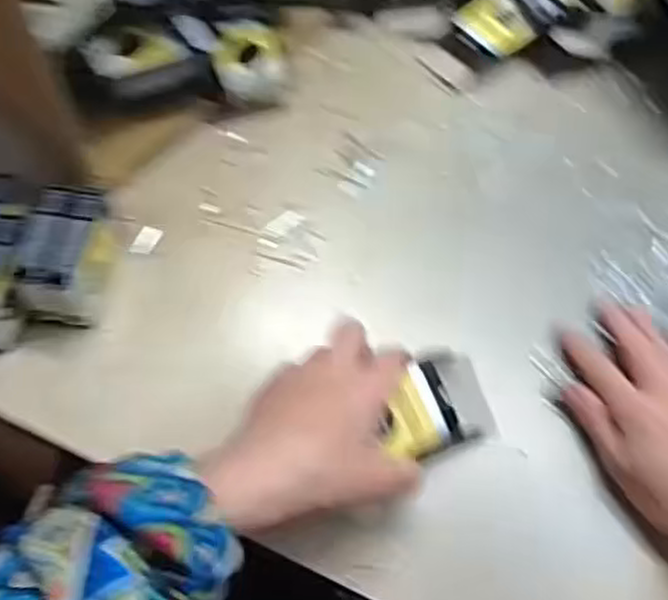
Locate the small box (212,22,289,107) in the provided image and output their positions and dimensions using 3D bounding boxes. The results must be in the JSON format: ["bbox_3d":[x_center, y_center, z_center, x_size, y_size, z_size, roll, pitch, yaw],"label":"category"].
[{"bbox_3d":[-0.063,-0.179,0.585,0.054,0.046,0.053,-12,62,-6],"label":"small box"}]

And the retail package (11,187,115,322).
[{"bbox_3d":[-0.172,-0.028,0.494,0.047,0.061,0.081,7,62,4],"label":"retail package"}]

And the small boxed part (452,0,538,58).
[{"bbox_3d":[0.131,-0.224,0.619,0.051,0.017,0.061,-32,66,-17],"label":"small boxed part"}]

